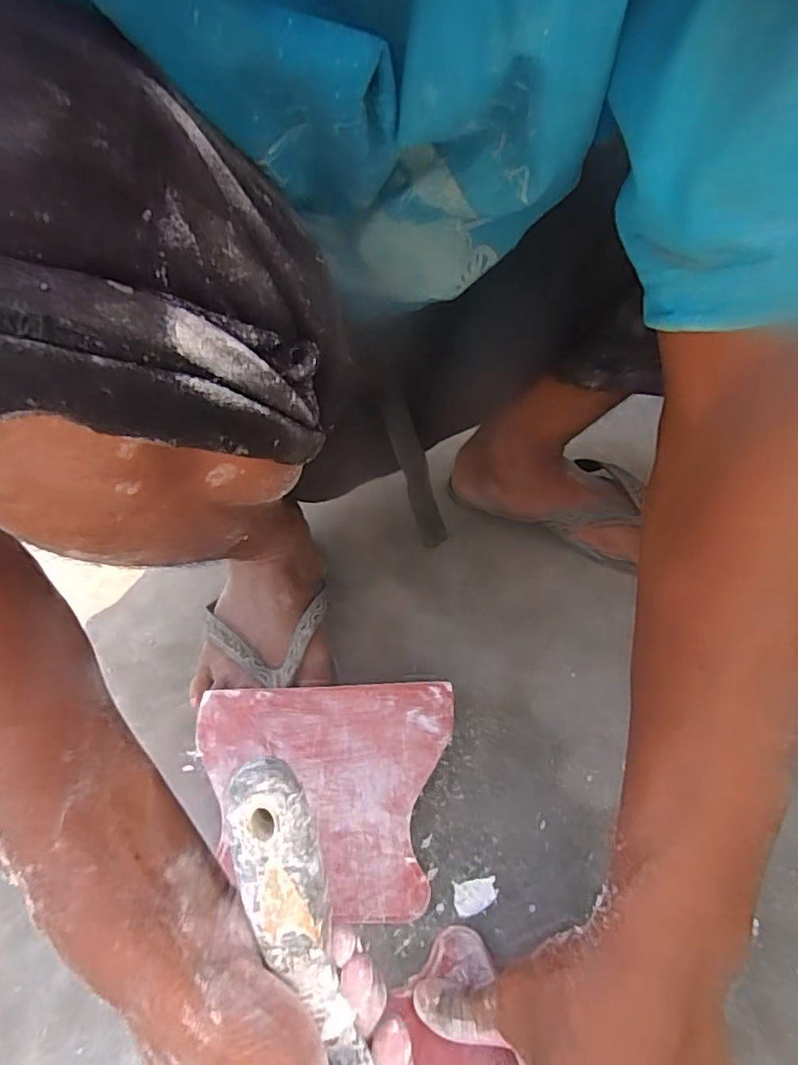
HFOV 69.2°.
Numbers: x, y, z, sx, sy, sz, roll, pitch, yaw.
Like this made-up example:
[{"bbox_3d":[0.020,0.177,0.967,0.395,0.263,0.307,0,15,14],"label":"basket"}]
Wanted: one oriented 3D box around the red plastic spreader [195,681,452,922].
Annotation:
[{"bbox_3d":[-0.050,0.157,0.354,0.161,0.004,0.129,-2,55,5],"label":"red plastic spreader"}]

